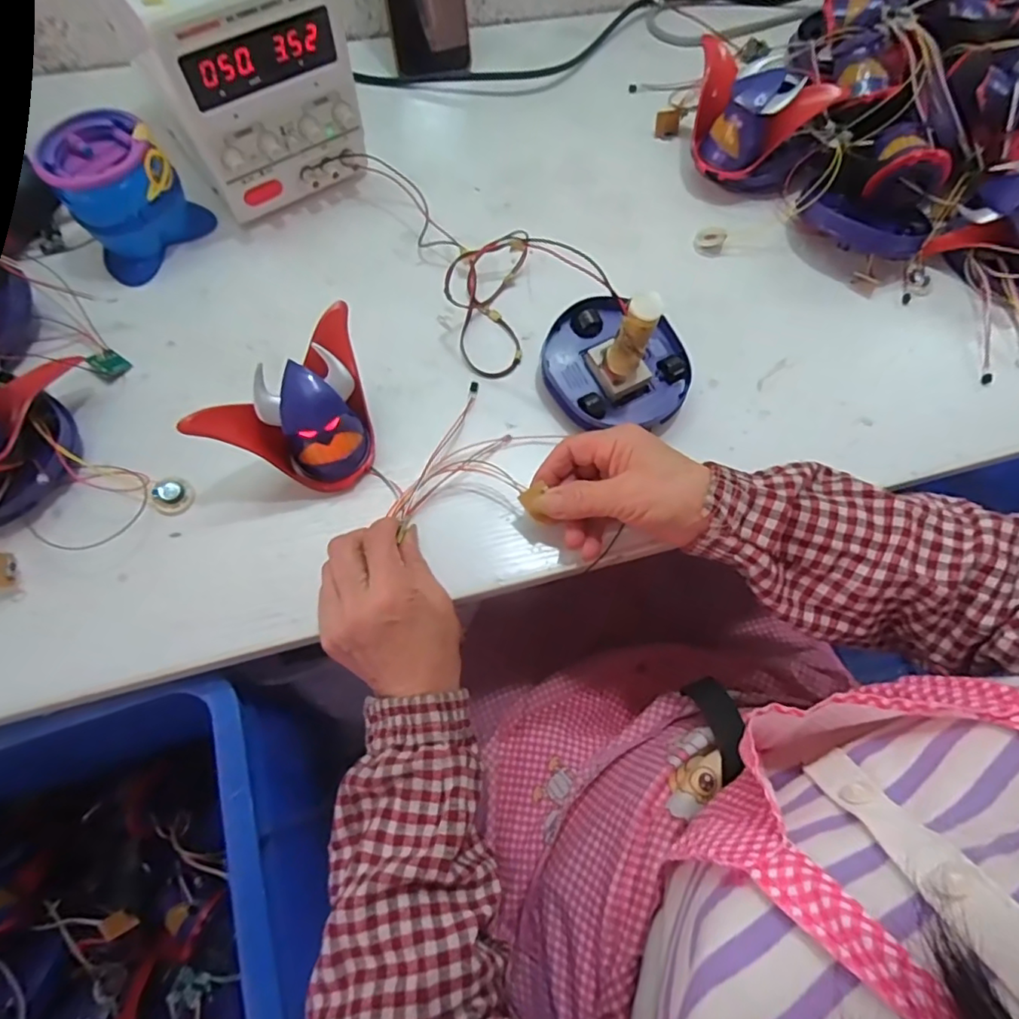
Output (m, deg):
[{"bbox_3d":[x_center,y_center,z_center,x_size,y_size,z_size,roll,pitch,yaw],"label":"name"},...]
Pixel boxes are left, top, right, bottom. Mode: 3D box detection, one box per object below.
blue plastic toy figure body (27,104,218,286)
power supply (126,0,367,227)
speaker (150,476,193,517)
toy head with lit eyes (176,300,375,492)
[{"bbox_3d":[-0.300,-0.246,0.445,0.071,0.078,0.087,40,72,12],"label":"blue plastic toy figure body"},{"bbox_3d":[-0.215,-0.352,0.449,0.128,0.155,0.163,-33,74,-14],"label":"power supply"},{"bbox_3d":[-0.233,-0.010,0.391,0.026,0.012,0.026,1,69,-3],"label":"speaker"},{"bbox_3d":[-0.133,-0.054,0.378,0.113,0.073,0.059,-38,75,-15],"label":"toy head with lit eyes"}]

